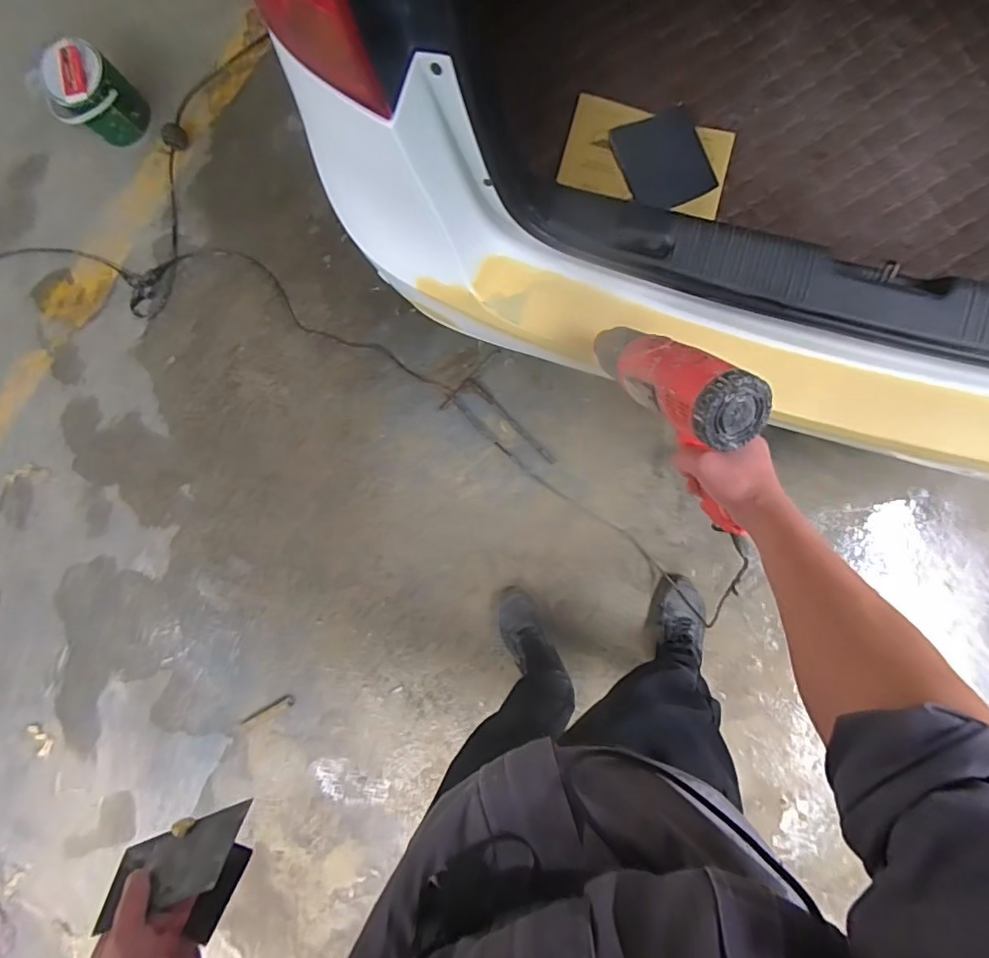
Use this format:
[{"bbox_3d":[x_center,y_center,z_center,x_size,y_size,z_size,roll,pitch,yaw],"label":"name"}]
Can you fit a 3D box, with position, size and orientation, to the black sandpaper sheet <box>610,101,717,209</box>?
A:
[{"bbox_3d":[0.242,-0.456,0.768,0.117,0.008,0.137,-17,86,4],"label":"black sandpaper sheet"}]

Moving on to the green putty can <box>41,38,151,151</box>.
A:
[{"bbox_3d":[-0.973,-0.927,1.318,0.139,0.164,0.174,43,93,4],"label":"green putty can"}]

